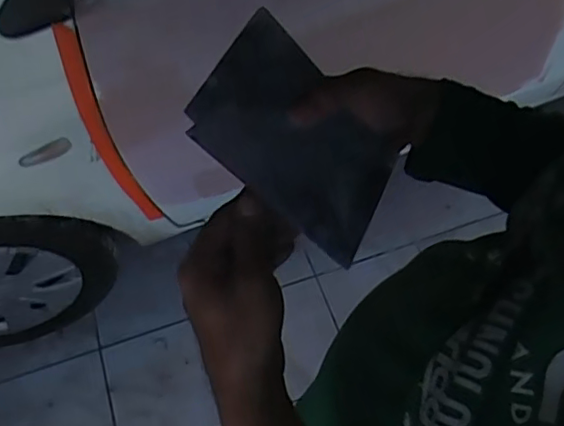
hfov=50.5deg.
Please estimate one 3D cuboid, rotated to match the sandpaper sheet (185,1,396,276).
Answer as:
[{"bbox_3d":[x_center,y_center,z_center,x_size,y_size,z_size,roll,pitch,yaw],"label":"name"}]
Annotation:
[{"bbox_3d":[0.013,-0.051,0.419,0.152,0.012,0.097,40,81,-11],"label":"sandpaper sheet"}]

